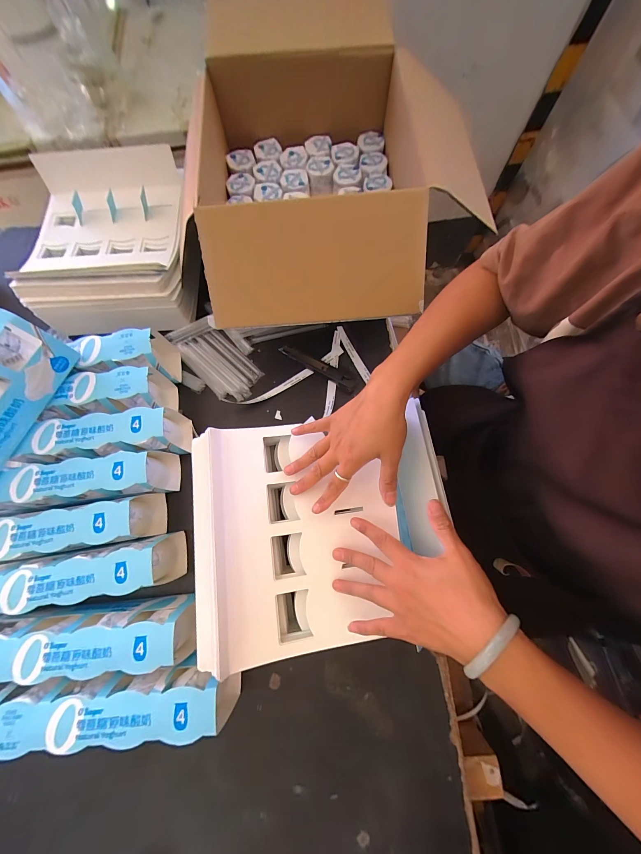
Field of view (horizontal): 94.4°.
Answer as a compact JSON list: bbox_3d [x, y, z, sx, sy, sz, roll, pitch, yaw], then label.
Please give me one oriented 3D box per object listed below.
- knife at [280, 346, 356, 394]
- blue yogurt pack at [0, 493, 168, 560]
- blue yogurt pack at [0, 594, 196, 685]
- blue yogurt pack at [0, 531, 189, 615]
[{"bbox_3d":[-0.005,-0.114,0.557,0.159,0.015,0.028,31,76,10],"label":"knife"},{"bbox_3d":[-0.385,0.154,0.437,0.269,0.097,0.067,-12,73,-2],"label":"blue yogurt pack"},{"bbox_3d":[-0.303,0.278,0.398,0.269,0.095,0.071,-4,73,0],"label":"blue yogurt pack"},{"bbox_3d":[-0.344,0.211,0.421,0.266,0.097,0.064,-11,73,-2],"label":"blue yogurt pack"}]

